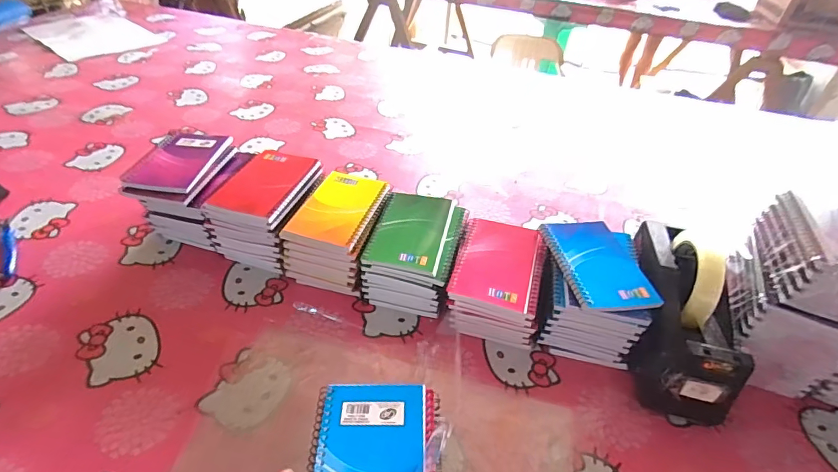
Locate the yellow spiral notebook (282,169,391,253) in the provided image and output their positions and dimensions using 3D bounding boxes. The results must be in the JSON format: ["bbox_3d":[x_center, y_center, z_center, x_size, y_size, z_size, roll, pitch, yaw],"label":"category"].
[{"bbox_3d":[-0.095,-0.034,0.530,0.085,0.014,0.132,15,42,11],"label":"yellow spiral notebook"}]

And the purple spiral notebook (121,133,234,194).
[{"bbox_3d":[-0.312,-0.099,0.570,0.091,0.010,0.135,9,41,4],"label":"purple spiral notebook"}]

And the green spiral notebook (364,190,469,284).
[{"bbox_3d":[-0.001,-0.008,0.520,0.103,0.011,0.138,14,42,10],"label":"green spiral notebook"}]

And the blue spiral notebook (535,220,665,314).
[{"bbox_3d":[0.192,0.027,0.473,0.082,0.010,0.126,-3,42,-9],"label":"blue spiral notebook"}]

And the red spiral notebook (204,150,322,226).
[{"bbox_3d":[-0.184,-0.064,0.539,0.081,0.014,0.130,14,42,10],"label":"red spiral notebook"}]

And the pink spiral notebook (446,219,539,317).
[{"bbox_3d":[0.087,0.026,0.492,0.082,0.010,0.126,14,42,10],"label":"pink spiral notebook"}]

